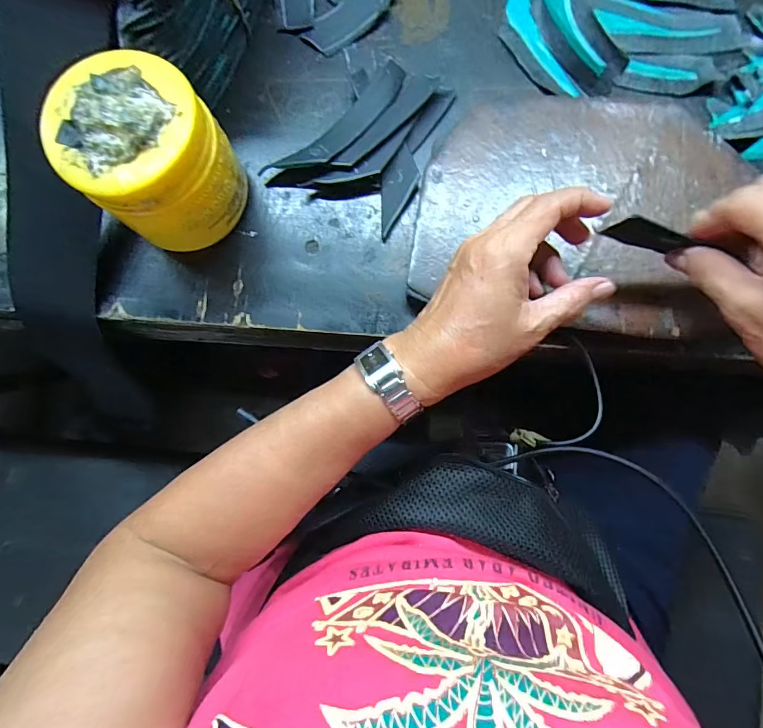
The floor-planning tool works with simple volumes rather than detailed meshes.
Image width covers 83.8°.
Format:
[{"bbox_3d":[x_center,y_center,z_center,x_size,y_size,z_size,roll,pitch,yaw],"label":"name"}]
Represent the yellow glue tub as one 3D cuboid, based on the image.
[{"bbox_3d":[-0.147,-0.134,0.282,0.084,0.083,0.087,0,84,4],"label":"yellow glue tub"}]

